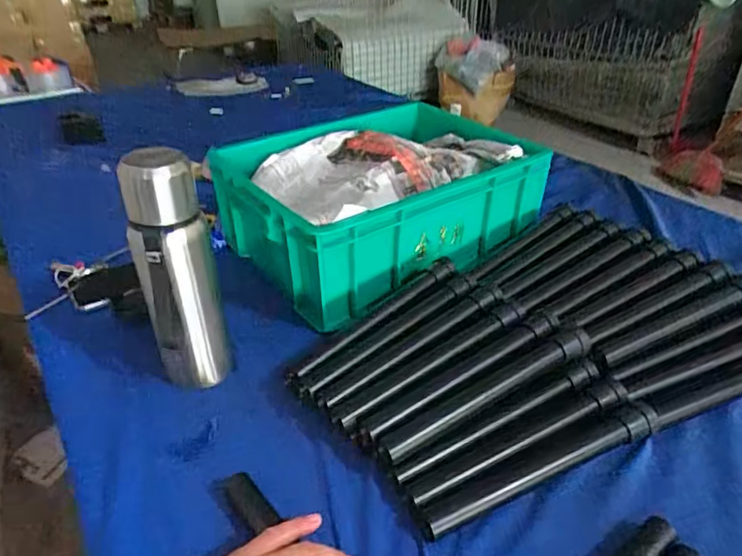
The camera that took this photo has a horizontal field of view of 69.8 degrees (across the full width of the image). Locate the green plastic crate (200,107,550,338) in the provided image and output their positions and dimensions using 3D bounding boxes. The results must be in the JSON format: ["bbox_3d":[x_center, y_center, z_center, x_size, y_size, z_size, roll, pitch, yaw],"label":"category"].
[{"bbox_3d":[0.035,-0.125,0.795,0.453,0.145,0.301,-21,38,-26],"label":"green plastic crate"}]

